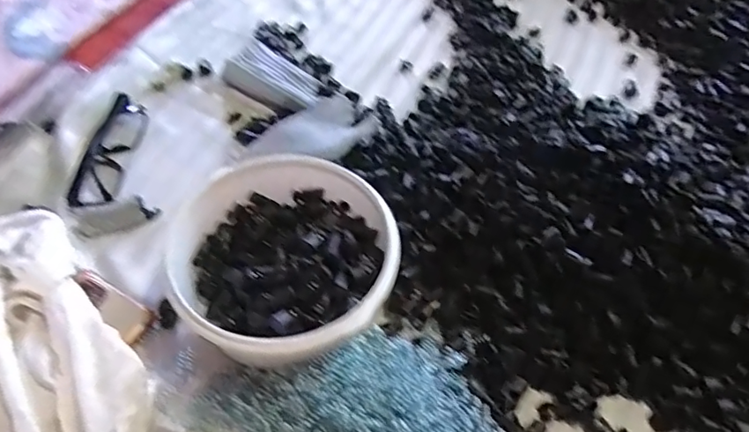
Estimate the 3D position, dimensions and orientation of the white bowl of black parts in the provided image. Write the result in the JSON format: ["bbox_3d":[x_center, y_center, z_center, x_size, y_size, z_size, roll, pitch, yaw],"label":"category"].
[{"bbox_3d":[-0.065,0.036,0.414,0.165,0.080,0.156,2,53,-3],"label":"white bowl of black parts"}]

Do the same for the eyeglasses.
[{"bbox_3d":[-0.258,-0.063,0.527,0.038,0.021,0.138,1,53,1],"label":"eyeglasses"}]

